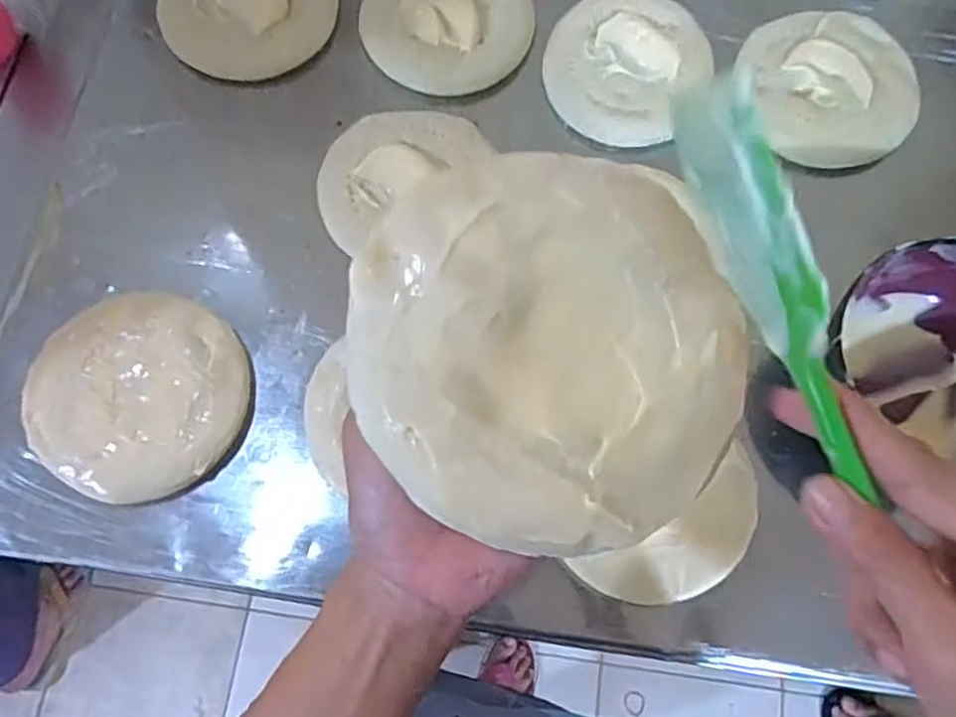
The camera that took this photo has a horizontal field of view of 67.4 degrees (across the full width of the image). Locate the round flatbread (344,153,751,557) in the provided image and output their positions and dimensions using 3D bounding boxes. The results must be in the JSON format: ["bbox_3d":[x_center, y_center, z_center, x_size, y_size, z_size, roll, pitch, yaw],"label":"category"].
[{"bbox_3d":[0.028,-0.004,0.257,0.140,0.031,0.135,0,76,-1],"label":"round flatbread"}]

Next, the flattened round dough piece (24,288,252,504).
[{"bbox_3d":[-0.244,0.026,0.516,0.143,0.024,0.146,0,76,-1],"label":"flattened round dough piece"}]

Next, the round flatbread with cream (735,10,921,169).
[{"bbox_3d":[0.299,-0.230,0.605,0.132,0.019,0.139,0,76,-1],"label":"round flatbread with cream"}]

